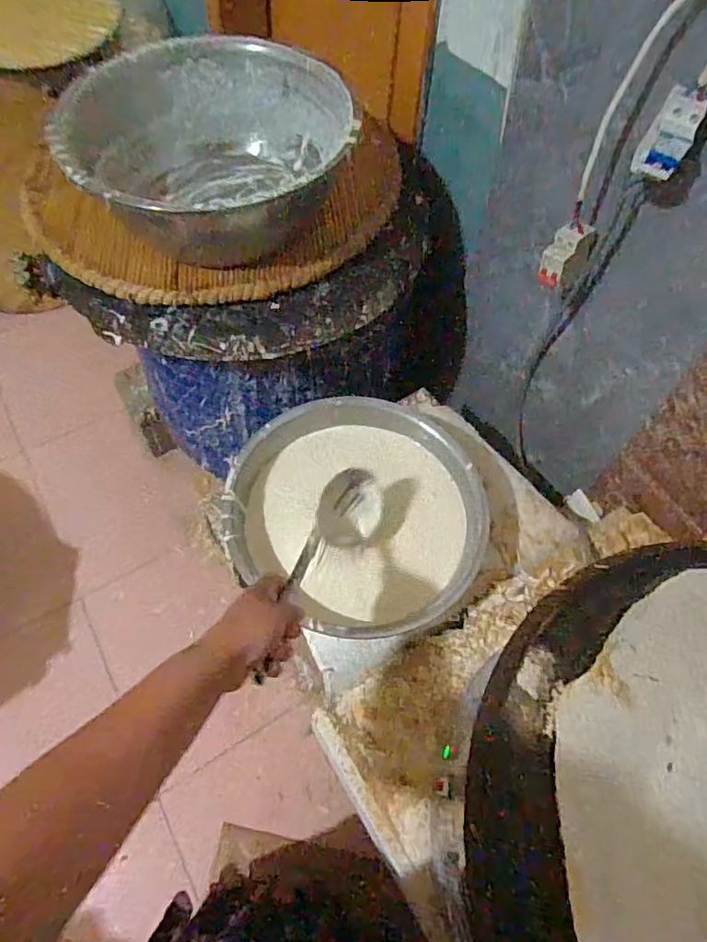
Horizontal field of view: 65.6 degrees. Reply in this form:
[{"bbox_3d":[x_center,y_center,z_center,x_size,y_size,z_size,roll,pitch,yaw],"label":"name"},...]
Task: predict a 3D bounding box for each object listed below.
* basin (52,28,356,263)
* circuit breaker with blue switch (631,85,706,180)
[{"bbox_3d":[-0.212,-0.478,0.846,0.407,0.164,0.330,-7,61,-8],"label":"basin"},{"bbox_3d":[0.340,-0.359,0.587,0.045,0.071,0.054,29,63,12],"label":"circuit breaker with blue switch"}]

